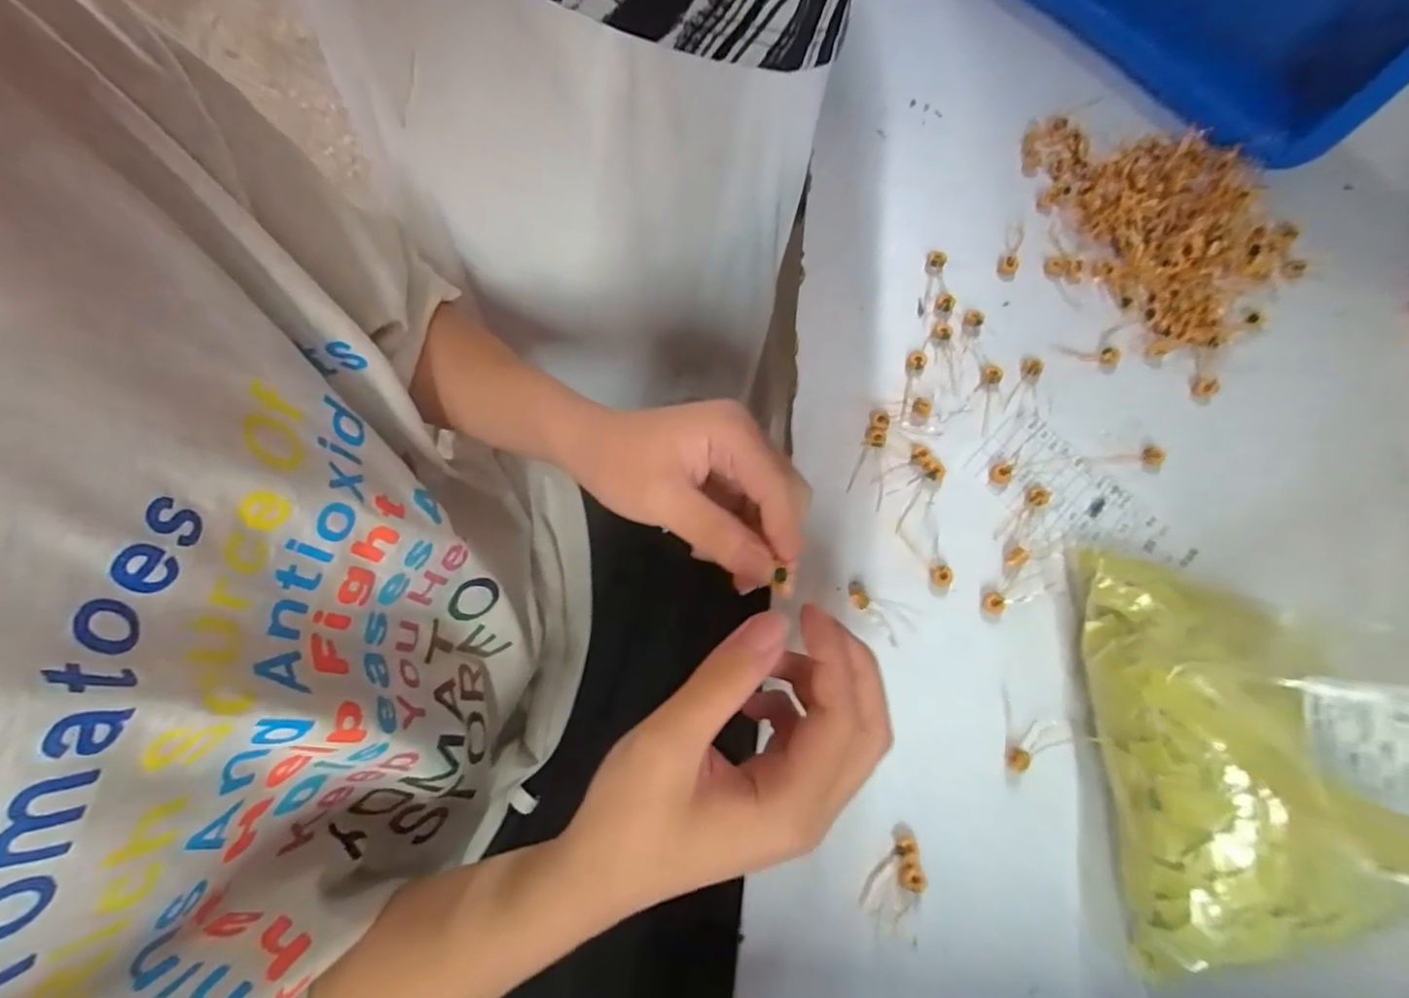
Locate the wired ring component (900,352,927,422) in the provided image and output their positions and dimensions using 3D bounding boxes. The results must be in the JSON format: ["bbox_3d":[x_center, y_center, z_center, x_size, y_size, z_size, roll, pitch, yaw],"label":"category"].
[{"bbox_3d":[0.125,-0.069,0.375,0.011,0.004,0.049,20,73,7],"label":"wired ring component"}]

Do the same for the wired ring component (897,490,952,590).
[{"bbox_3d":[0.123,0.024,0.349,0.024,0.006,0.055,-10,73,-2],"label":"wired ring component"}]

